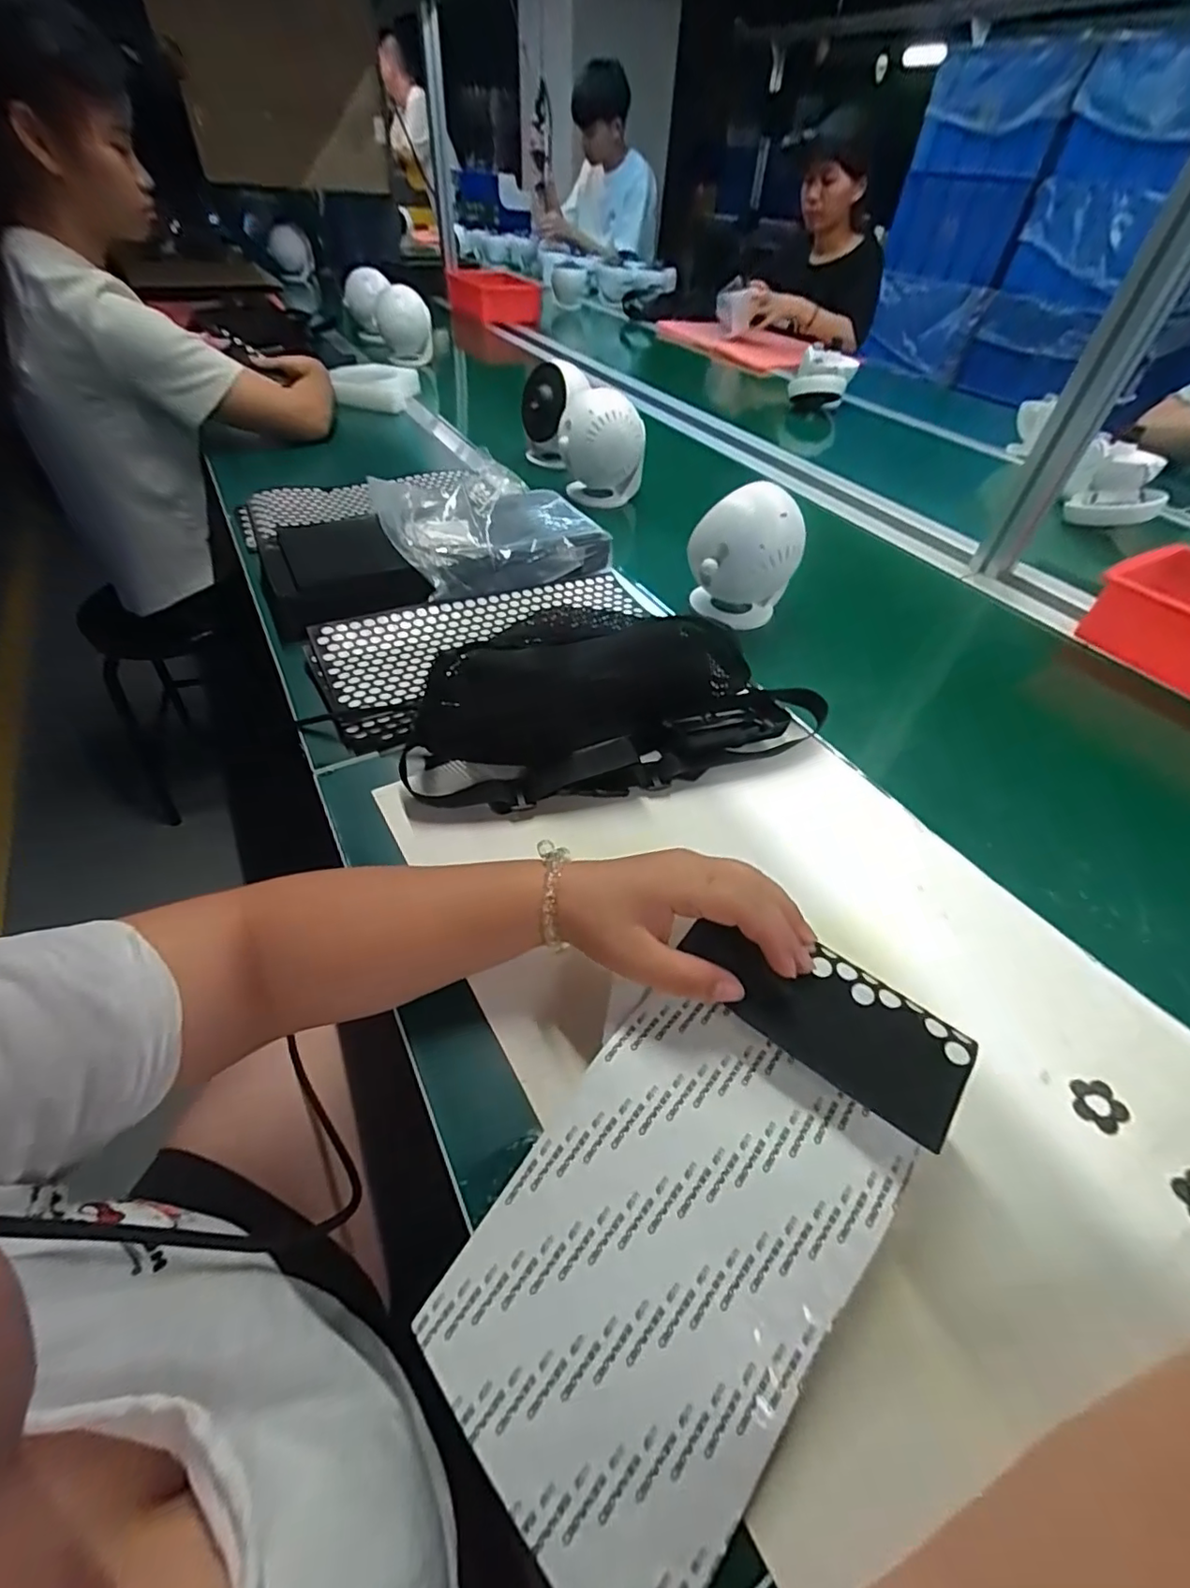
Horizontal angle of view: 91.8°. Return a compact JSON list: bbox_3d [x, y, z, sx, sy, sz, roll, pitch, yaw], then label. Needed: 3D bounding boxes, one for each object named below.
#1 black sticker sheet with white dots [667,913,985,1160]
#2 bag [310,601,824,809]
[{"bbox_3d":[0.107,0.099,0.277,0.129,0.007,0.056,32,62,24],"label":"black sticker sheet with white dots"},{"bbox_3d":[-0.001,-0.073,0.456,0.391,0.078,0.135,-10,49,-14],"label":"bag"}]

